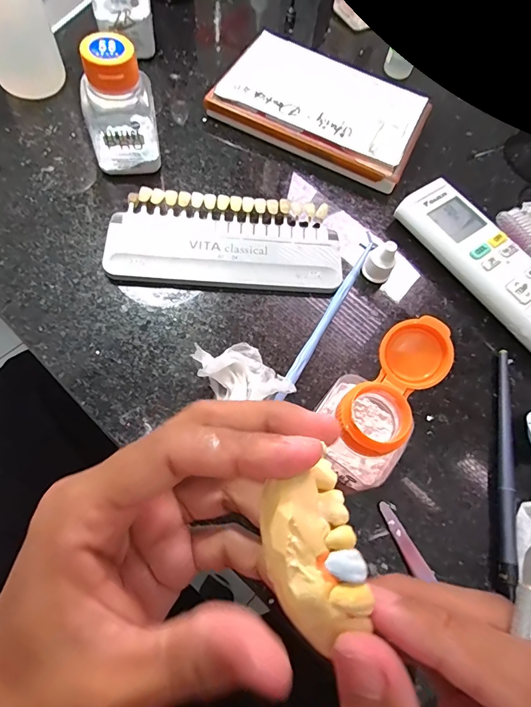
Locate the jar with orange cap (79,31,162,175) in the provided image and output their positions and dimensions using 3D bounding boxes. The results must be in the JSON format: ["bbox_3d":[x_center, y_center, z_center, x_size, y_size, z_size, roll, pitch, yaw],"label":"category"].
[{"bbox_3d":[-0.091,-0.151,0.255,0.041,0.071,0.033,-5,67,-9],"label":"jar with orange cap"}]

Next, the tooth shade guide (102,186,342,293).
[{"bbox_3d":[-0.025,-0.075,0.264,0.144,0.009,0.068,2,66,-6],"label":"tooth shade guide"}]

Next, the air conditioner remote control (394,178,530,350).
[{"bbox_3d":[0.159,-0.043,0.267,0.048,0.024,0.175,-32,74,-18],"label":"air conditioner remote control"}]

